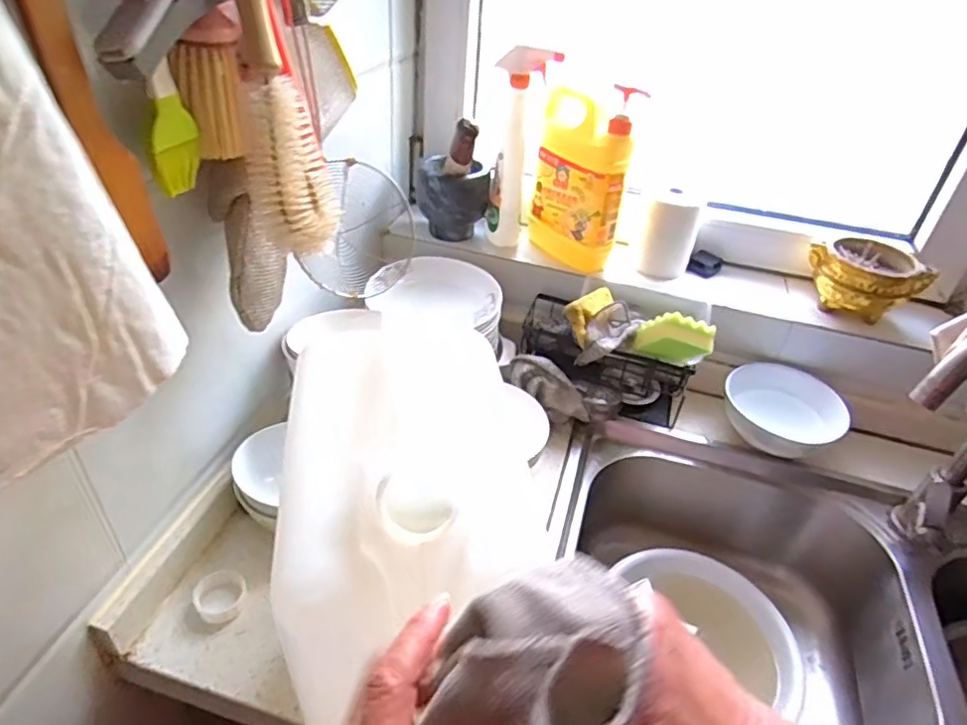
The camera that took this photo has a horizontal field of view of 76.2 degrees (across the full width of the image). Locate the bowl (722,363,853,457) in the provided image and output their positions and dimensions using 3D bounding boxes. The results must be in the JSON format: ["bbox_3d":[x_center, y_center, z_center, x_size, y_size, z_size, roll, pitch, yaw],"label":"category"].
[{"bbox_3d":[0.383,0.069,0.801,0.142,0.074,0.142,5,37,-4],"label":"bowl"}]

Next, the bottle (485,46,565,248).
[{"bbox_3d":[0.047,-0.281,0.846,0.075,0.263,0.054,2,37,-7],"label":"bottle"}]

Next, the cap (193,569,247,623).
[{"bbox_3d":[-0.249,0.220,0.586,0.045,0.021,0.044,5,37,-4],"label":"cap"}]

